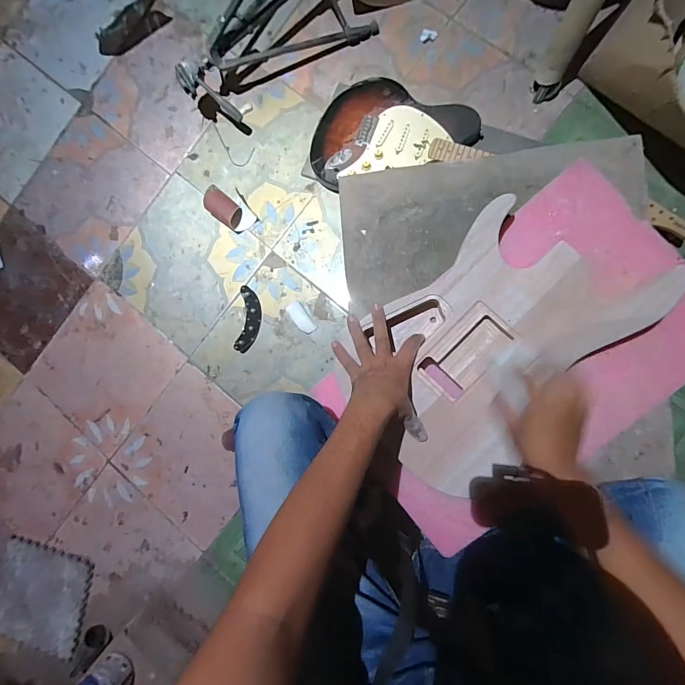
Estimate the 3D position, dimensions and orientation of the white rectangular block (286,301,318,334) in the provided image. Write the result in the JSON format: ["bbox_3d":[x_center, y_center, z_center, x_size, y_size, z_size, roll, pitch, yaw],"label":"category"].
[{"bbox_3d":[-0.117,-0.070,1.003,0.044,0.007,0.100,-37,84,5],"label":"white rectangular block"}]

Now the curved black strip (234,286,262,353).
[{"bbox_3d":[-0.265,-0.063,1.007,0.060,0.038,0.187,8,90,8],"label":"curved black strip"}]

